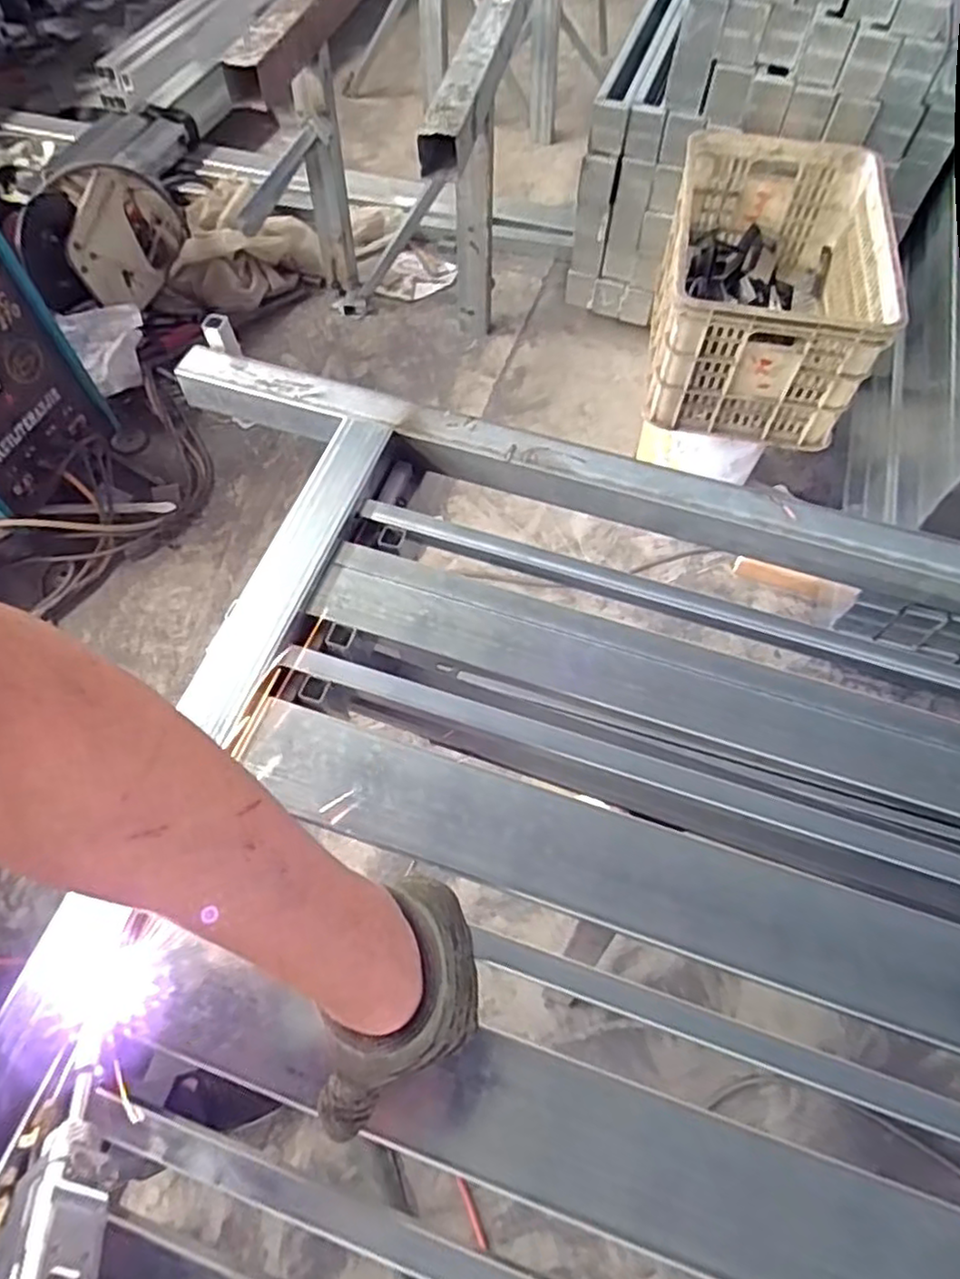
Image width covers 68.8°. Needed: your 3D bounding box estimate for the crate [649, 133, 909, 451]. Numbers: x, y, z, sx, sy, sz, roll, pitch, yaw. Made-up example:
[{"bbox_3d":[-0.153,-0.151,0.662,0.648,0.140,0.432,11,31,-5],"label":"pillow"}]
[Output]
[{"bbox_3d":[0.526,-0.657,1.303,0.340,0.253,0.522,10,62,5],"label":"crate"}]

